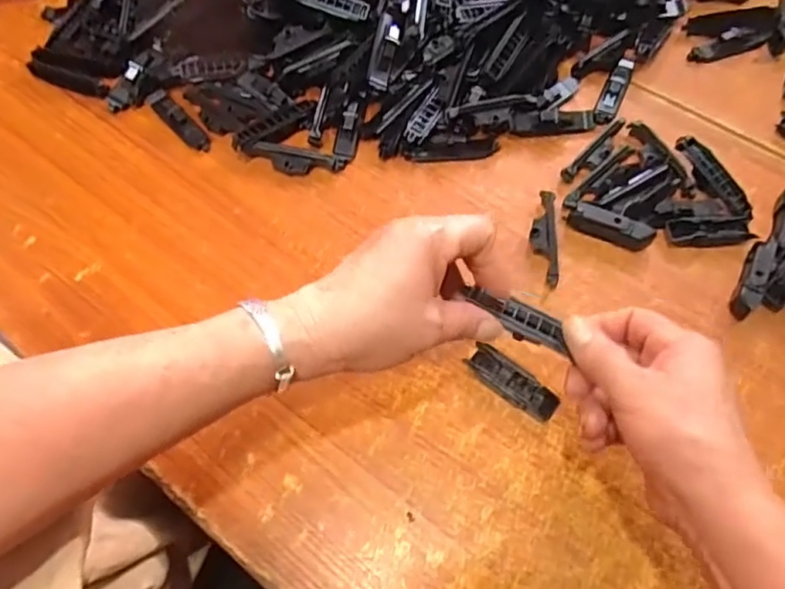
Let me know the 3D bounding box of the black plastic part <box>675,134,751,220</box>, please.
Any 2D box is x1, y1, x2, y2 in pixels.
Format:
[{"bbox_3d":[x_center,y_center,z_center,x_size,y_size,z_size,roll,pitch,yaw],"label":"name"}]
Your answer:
[{"bbox_3d":[0.256,-0.093,0.472,0.015,0.013,0.080,-33,81,-14],"label":"black plastic part"}]

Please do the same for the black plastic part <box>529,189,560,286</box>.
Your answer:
[{"bbox_3d":[0.118,-0.045,0.458,0.021,0.012,0.082,1,64,2],"label":"black plastic part"}]

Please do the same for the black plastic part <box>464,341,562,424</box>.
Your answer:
[{"bbox_3d":[0.082,0.060,0.406,0.066,0.014,0.021,36,70,17],"label":"black plastic part"}]

